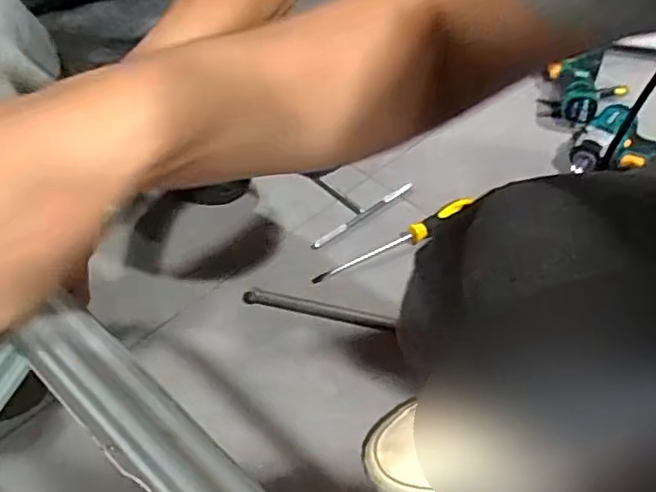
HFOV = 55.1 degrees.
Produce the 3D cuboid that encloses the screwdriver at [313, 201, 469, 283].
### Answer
[{"bbox_3d":[0.086,-0.010,0.822,0.234,0.034,0.024,-22,53,-19],"label":"screwdriver"}]

